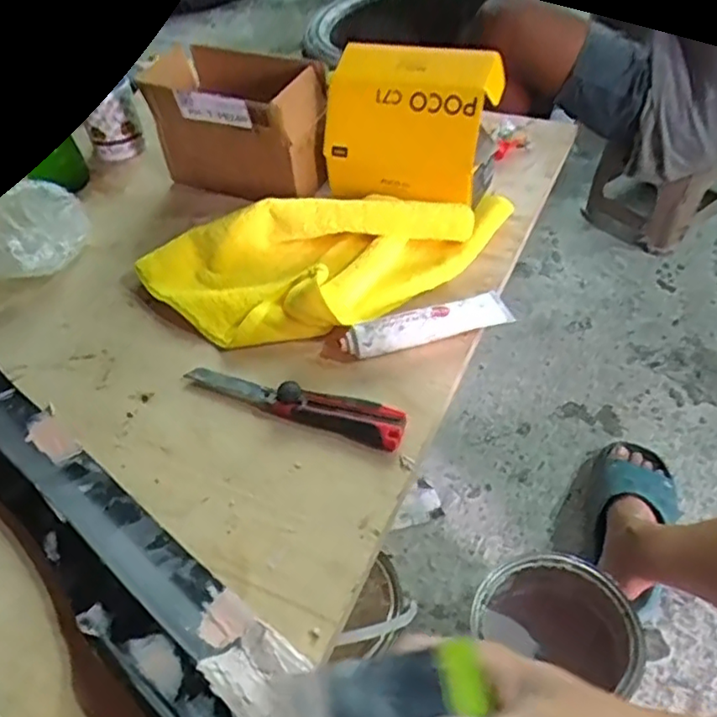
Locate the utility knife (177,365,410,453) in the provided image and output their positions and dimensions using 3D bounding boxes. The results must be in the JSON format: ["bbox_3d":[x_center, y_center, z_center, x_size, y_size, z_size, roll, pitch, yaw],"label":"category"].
[{"bbox_3d":[-0.063,0.037,0.602,0.219,0.025,0.037,15,51,19],"label":"utility knife"}]

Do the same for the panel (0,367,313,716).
[{"bbox_3d":[-0.247,0.117,0.538,0.684,0.039,0.088,32,58,30],"label":"panel"}]

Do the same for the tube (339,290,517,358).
[{"bbox_3d":[0.069,-0.034,0.644,0.170,0.034,0.033,-16,48,-9],"label":"tube"}]

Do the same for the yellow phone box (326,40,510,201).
[{"bbox_3d":[0.053,-0.271,0.754,0.196,0.171,0.038,14,21,21],"label":"yellow phone box"}]

